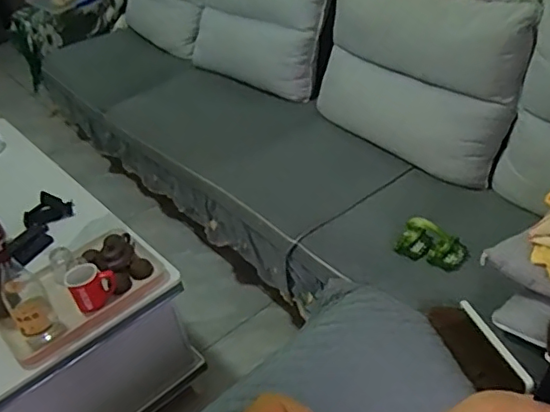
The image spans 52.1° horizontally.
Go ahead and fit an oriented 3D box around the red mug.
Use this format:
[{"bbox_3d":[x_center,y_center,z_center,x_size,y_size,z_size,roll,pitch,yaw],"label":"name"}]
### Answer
[{"bbox_3d":[-0.436,0.195,1.351,0.106,0.108,0.070,-22,40,-19],"label":"red mug"}]

